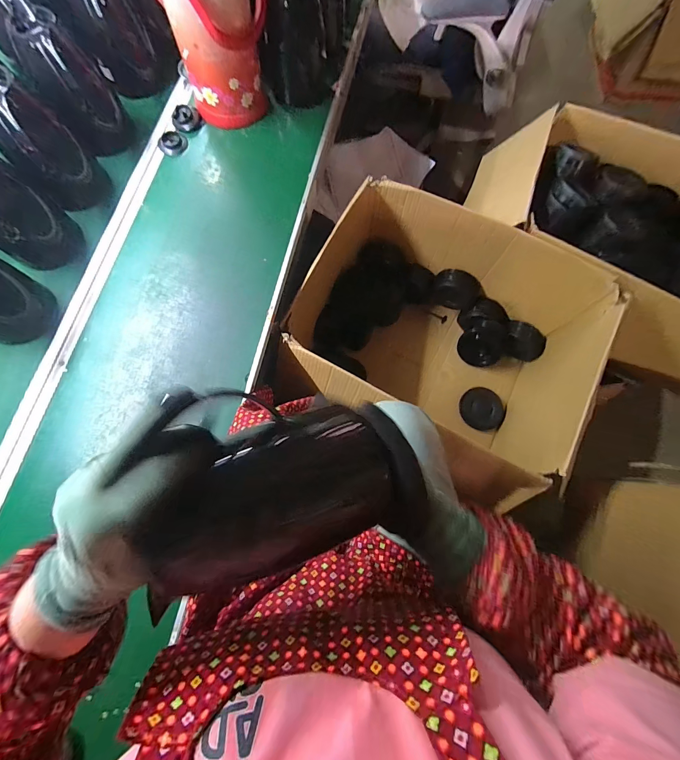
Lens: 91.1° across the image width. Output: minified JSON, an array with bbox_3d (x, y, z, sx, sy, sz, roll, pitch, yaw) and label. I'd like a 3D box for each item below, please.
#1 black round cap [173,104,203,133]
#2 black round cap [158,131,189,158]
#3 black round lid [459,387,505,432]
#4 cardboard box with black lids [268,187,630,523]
[{"bbox_3d":[-0.339,-0.579,0.737,0.059,0.019,0.059,0,75,0],"label":"black round cap"},{"bbox_3d":[-0.363,-0.513,0.725,0.059,0.011,0.059,0,75,0],"label":"black round cap"},{"bbox_3d":[0.415,0.085,0.968,0.123,0.024,0.119,1,93,13],"label":"black round lid"},{"bbox_3d":[0.237,-0.078,0.863,0.667,0.354,0.580,27,76,7],"label":"cardboard box with black lids"}]

